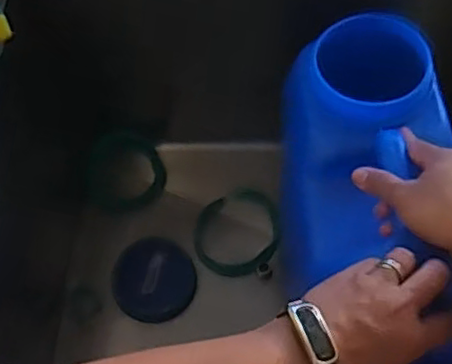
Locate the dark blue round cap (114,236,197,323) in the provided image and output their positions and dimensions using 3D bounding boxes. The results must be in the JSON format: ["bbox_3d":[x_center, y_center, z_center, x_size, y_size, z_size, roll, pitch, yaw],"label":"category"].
[{"bbox_3d":[-0.107,0.143,0.958,0.120,0.039,0.116,-2,63,3],"label":"dark blue round cap"}]

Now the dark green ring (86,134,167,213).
[{"bbox_3d":[-0.163,-0.013,1.042,0.020,0.140,0.126,22,79,54],"label":"dark green ring"}]

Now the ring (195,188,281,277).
[{"bbox_3d":[0.019,0.078,0.983,0.132,0.016,0.130,-4,71,12],"label":"ring"}]

